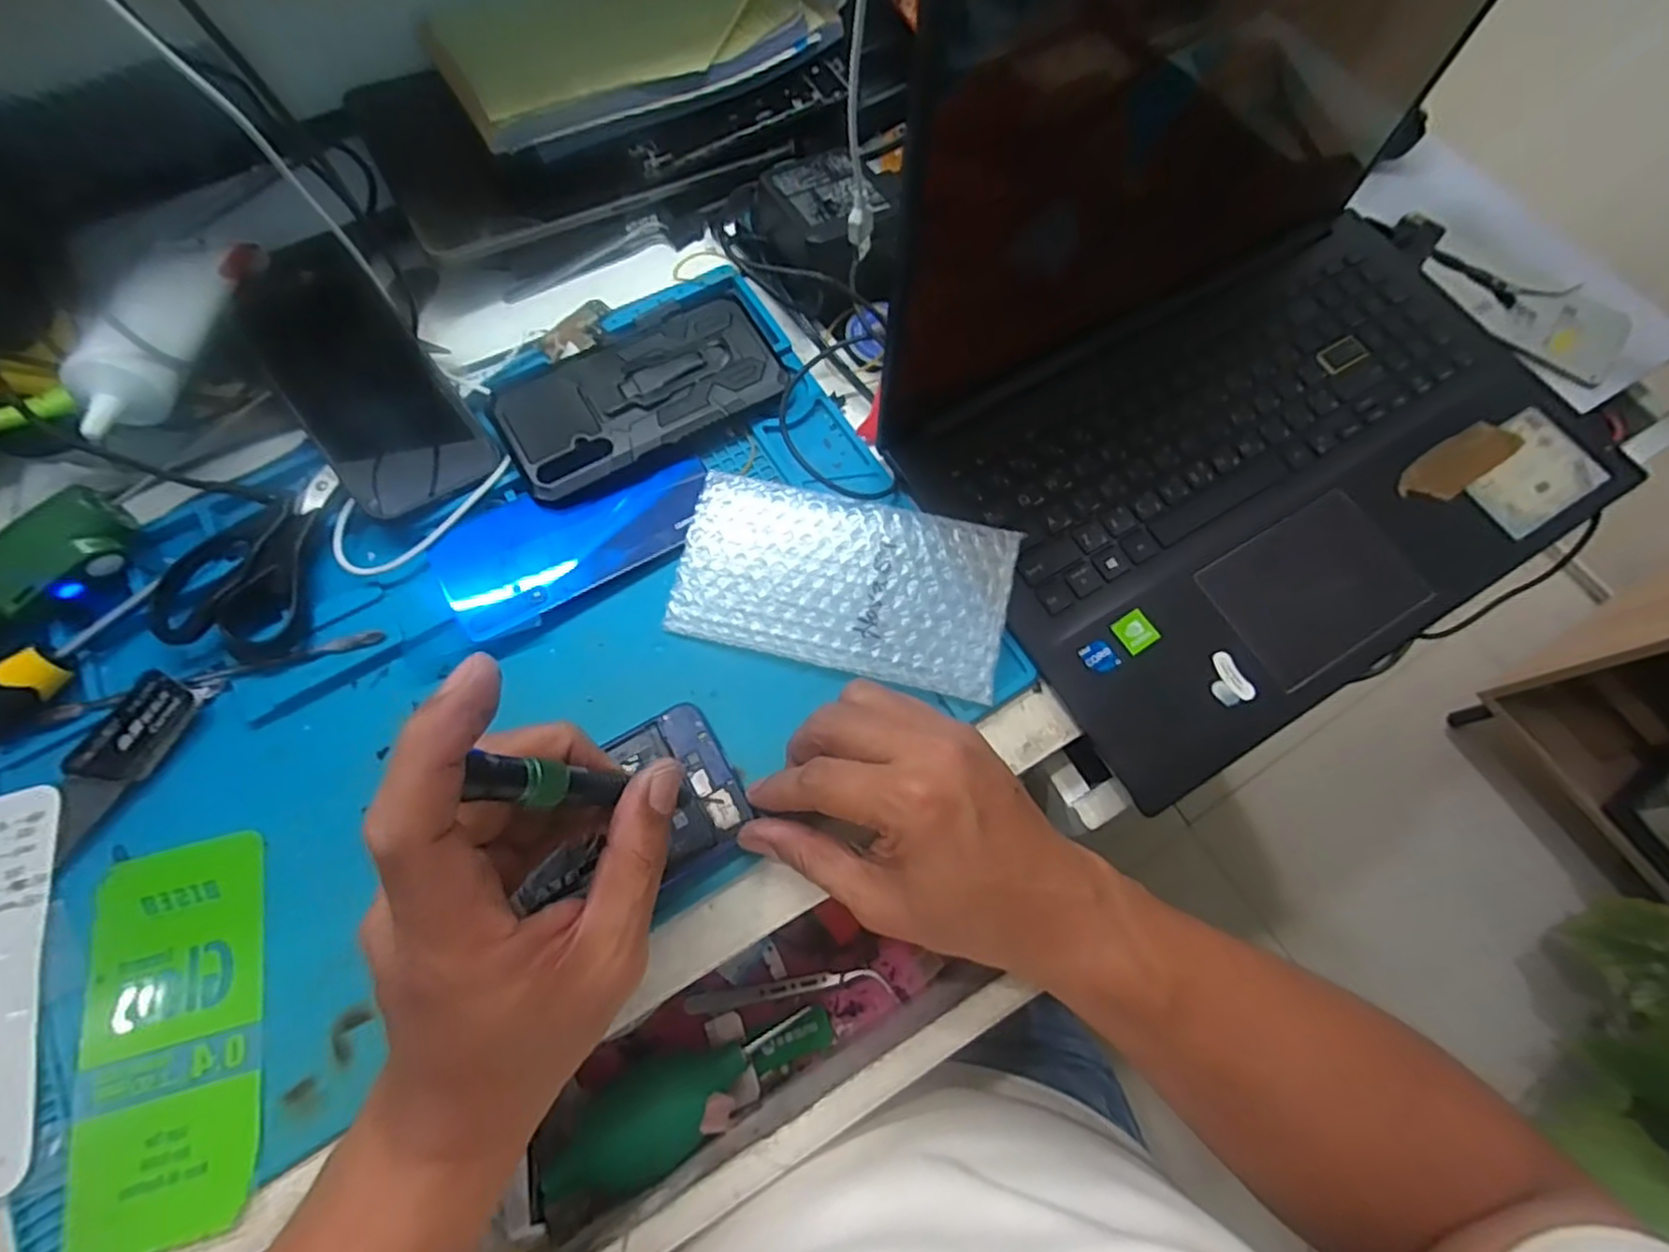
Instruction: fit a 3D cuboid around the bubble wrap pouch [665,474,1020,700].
[{"bbox_3d":[0.005,-0.025,0.358,0.168,0.011,0.089,14,73,3],"label":"bubble wrap pouch"}]

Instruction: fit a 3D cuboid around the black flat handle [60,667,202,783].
[{"bbox_3d":[-0.330,0.049,0.333,0.032,0.008,0.054,26,74,6],"label":"black flat handle"}]

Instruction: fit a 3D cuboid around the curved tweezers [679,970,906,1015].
[{"bbox_3d":[-0.024,0.206,0.395,0.118,0.012,0.018,-3,69,-1],"label":"curved tweezers"}]

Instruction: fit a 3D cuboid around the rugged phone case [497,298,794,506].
[{"bbox_3d":[-0.106,-0.130,0.393,0.153,0.010,0.075,-29,76,-10],"label":"rugged phone case"}]

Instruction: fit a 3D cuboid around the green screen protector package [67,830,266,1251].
[{"bbox_3d":[-0.279,0.172,0.296,0.072,0.008,0.153,-12,74,-5],"label":"green screen protector package"}]

